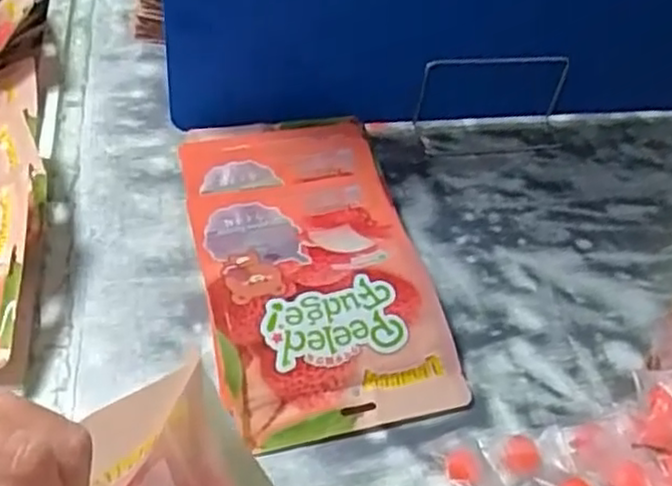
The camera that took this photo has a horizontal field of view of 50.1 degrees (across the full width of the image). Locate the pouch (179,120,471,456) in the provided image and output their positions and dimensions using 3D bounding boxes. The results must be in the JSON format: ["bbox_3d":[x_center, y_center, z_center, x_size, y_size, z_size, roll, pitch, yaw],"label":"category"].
[{"bbox_3d":[-0.023,0.009,0.539,0.155,0.042,0.286,-7,45,-15],"label":"pouch"}]

